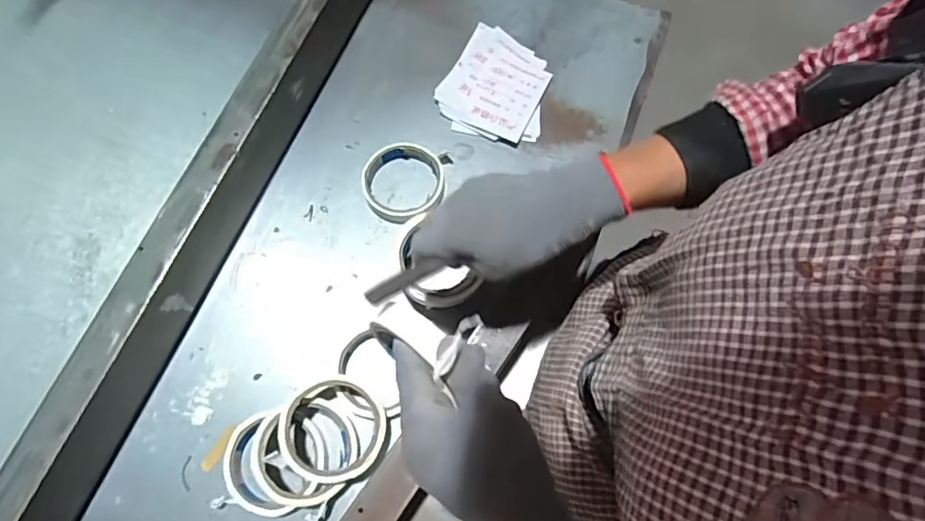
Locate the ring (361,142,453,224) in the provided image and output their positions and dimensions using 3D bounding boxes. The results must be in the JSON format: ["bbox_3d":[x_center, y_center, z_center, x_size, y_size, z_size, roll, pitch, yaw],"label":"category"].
[{"bbox_3d":[-0.064,-0.088,0.596,0.090,0.024,0.091,0,74,-1],"label":"ring"}]

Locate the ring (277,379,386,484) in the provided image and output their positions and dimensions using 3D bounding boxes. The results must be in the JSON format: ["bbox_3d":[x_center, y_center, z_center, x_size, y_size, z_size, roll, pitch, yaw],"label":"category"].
[{"bbox_3d":[-0.118,0.153,0.489,0.093,0.016,0.090,8,64,-18],"label":"ring"}]

